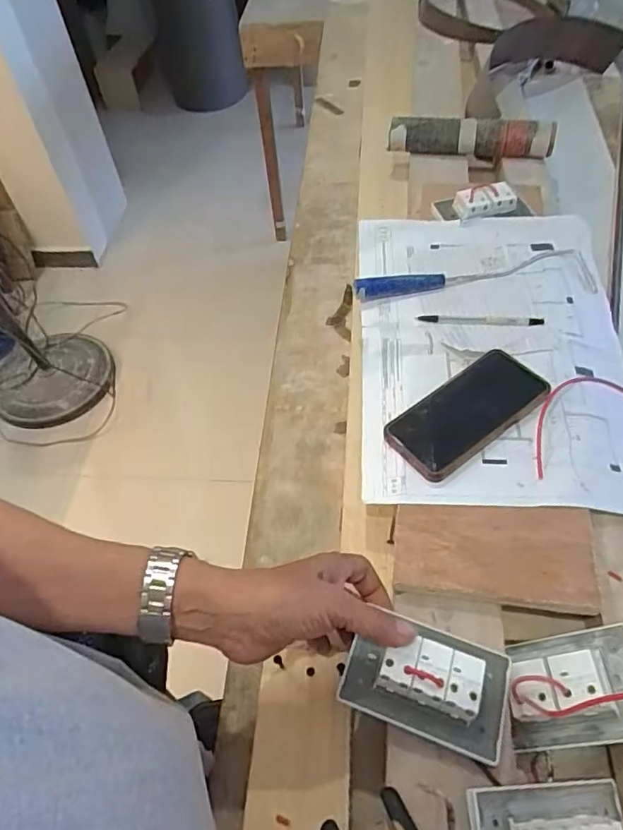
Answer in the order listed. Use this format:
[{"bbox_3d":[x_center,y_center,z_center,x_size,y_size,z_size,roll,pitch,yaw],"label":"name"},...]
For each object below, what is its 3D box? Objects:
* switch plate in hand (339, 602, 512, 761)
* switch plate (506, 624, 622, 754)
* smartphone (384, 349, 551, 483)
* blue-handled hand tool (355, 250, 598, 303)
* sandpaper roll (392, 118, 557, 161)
[{"bbox_3d":[0.086,0.197,0.414,0.120,0.040,0.077,13,55,14],"label":"switch plate in hand"},{"bbox_3d":[0.192,0.207,0.423,0.113,0.040,0.079,-20,51,21],"label":"switch plate"},{"bbox_3d":[0.155,-0.004,0.549,0.164,0.011,0.077,-32,57,-19],"label":"smartphone"},{"bbox_3d":[0.201,-0.176,0.685,0.301,0.032,0.073,-6,53,0],"label":"blue-handled hand tool"},{"bbox_3d":[0.262,-0.459,0.914,0.262,0.043,0.054,6,54,9],"label":"sandpaper roll"}]

